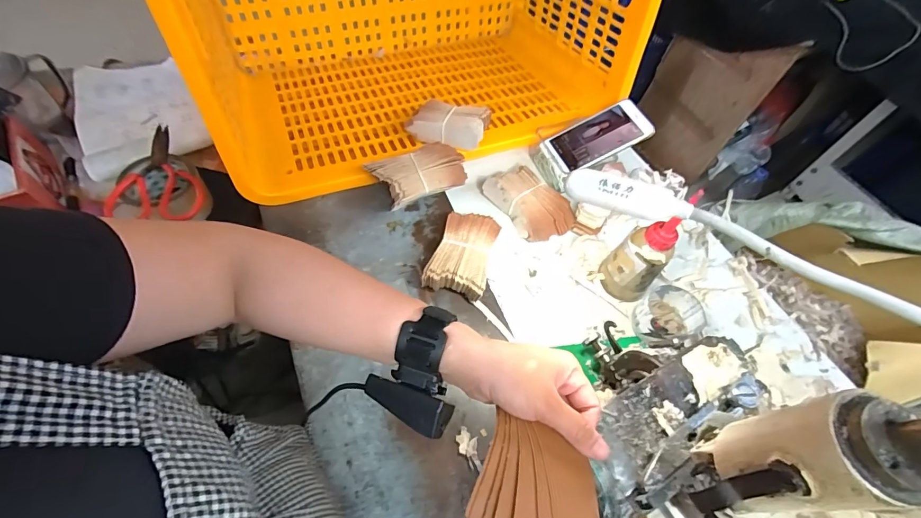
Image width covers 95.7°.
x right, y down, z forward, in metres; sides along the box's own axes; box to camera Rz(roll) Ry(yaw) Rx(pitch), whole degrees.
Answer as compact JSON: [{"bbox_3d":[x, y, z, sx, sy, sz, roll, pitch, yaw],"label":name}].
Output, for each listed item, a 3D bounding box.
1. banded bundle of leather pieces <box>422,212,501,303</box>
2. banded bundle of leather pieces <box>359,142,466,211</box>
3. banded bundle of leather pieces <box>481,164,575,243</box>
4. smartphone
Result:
[{"bbox_3d":[0.003,-0.006,0.549,0.079,0.047,0.119,14,57,5],"label":"banded bundle of leather pieces"},{"bbox_3d":[-0.057,-0.119,0.587,0.129,0.027,0.066,-20,99,-12],"label":"banded bundle of leather pieces"},{"bbox_3d":[0.101,-0.079,0.606,0.075,0.048,0.125,-33,65,-22],"label":"banded bundle of leather pieces"},{"bbox_3d":[0.213,-0.188,0.646,0.143,0.014,0.077,-28,80,13],"label":"smartphone"}]

